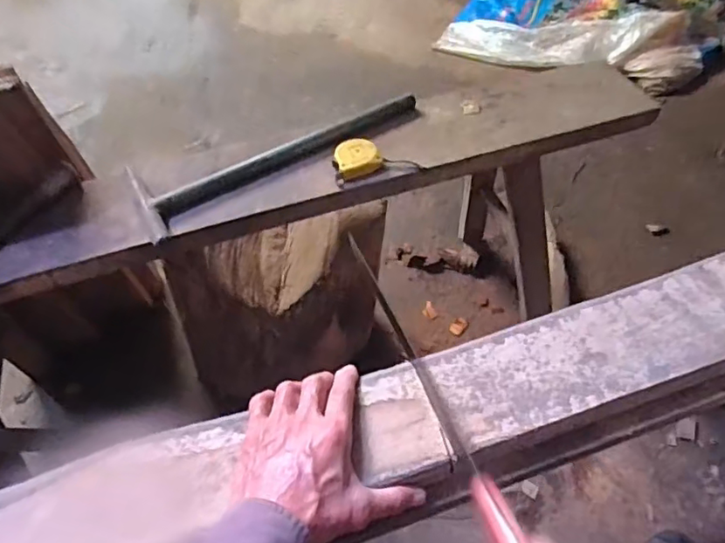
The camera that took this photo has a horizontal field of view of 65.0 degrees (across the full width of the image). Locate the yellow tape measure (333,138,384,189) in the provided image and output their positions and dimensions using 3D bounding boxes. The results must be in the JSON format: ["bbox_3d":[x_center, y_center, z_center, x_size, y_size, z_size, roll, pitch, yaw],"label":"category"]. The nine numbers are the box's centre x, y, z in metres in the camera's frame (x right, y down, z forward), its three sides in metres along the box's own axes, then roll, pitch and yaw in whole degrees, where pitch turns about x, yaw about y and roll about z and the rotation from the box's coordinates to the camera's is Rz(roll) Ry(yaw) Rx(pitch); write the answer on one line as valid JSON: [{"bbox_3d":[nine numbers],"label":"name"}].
[{"bbox_3d":[-0.014,-0.148,0.752,0.066,0.027,0.049,-26,52,-16],"label":"yellow tape measure"}]

